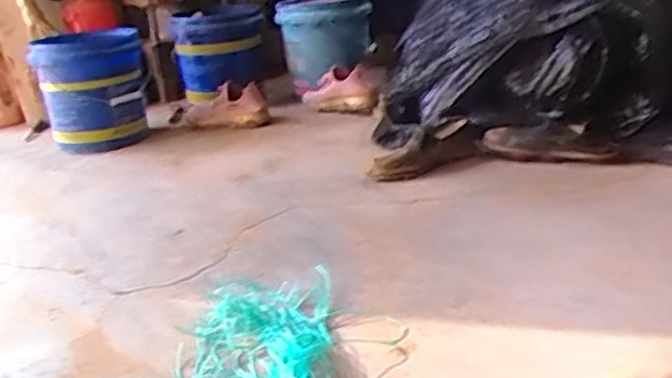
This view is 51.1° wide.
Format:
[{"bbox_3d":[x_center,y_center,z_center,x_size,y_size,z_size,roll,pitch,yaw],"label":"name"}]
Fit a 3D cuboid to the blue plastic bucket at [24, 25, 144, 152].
[{"bbox_3d":[-0.588,-0.241,1.723,0.255,0.267,0.222,-12,22,-14],"label":"blue plastic bucket"}]

